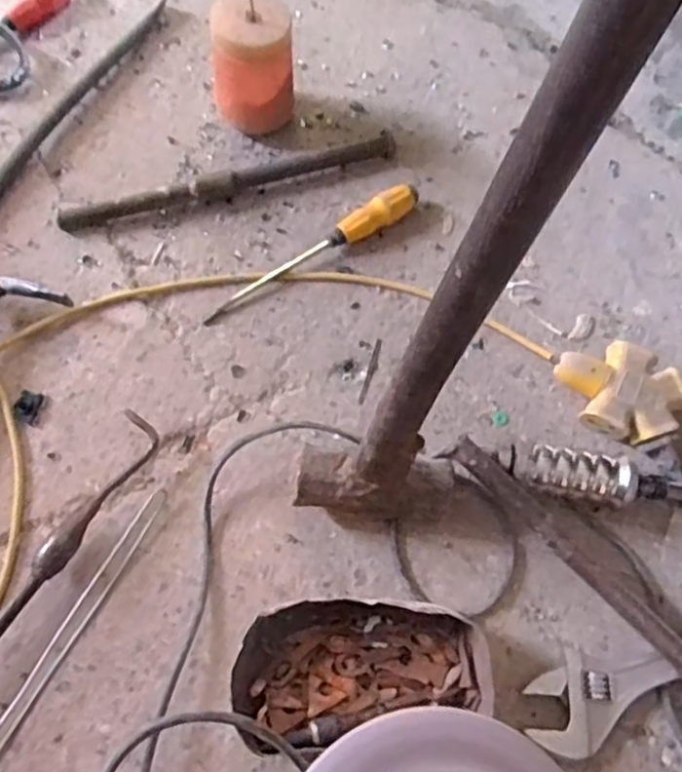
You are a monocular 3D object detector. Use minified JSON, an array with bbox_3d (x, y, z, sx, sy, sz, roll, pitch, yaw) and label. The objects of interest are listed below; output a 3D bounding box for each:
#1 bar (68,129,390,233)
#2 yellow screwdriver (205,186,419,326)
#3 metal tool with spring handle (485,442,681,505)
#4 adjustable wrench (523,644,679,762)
[{"bbox_3d":[-0.118,-0.225,0.740,0.363,0.022,0.031,-17,69,-8],"label":"bar"},{"bbox_3d":[-0.027,-0.139,0.701,0.252,0.030,0.029,-31,72,-13],"label":"yellow screwdriver"},{"bbox_3d":[0.331,0.099,0.600,0.399,0.053,0.042,8,68,2],"label":"metal tool with spring handle"},{"bbox_3d":[0.283,0.220,0.560,0.285,0.018,0.069,-19,69,-8],"label":"adjustable wrench"}]

